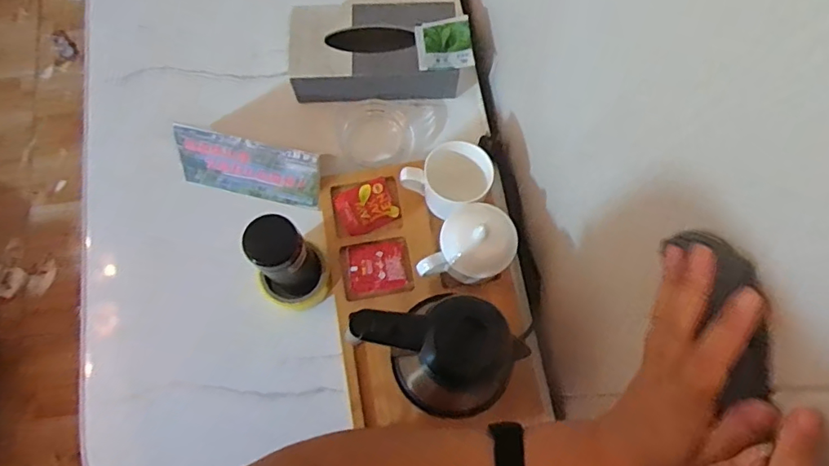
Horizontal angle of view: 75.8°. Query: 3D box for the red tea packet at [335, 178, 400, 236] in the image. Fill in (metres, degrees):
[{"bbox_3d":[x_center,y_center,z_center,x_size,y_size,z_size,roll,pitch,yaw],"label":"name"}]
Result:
[{"bbox_3d":[-0.067,-0.036,0.744,0.078,0.006,0.066,-21,75,-7],"label":"red tea packet"}]

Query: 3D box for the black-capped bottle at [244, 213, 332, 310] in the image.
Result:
[{"bbox_3d":[-0.155,0.048,0.666,0.083,0.178,0.080,30,75,7],"label":"black-capped bottle"}]

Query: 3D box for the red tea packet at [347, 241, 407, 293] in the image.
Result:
[{"bbox_3d":[-0.050,0.045,0.720,0.075,0.004,0.063,-8,74,-4],"label":"red tea packet"}]

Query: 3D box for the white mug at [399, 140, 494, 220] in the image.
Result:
[{"bbox_3d":[0.040,-0.062,0.700,0.111,0.101,0.095,17,74,4],"label":"white mug"}]

